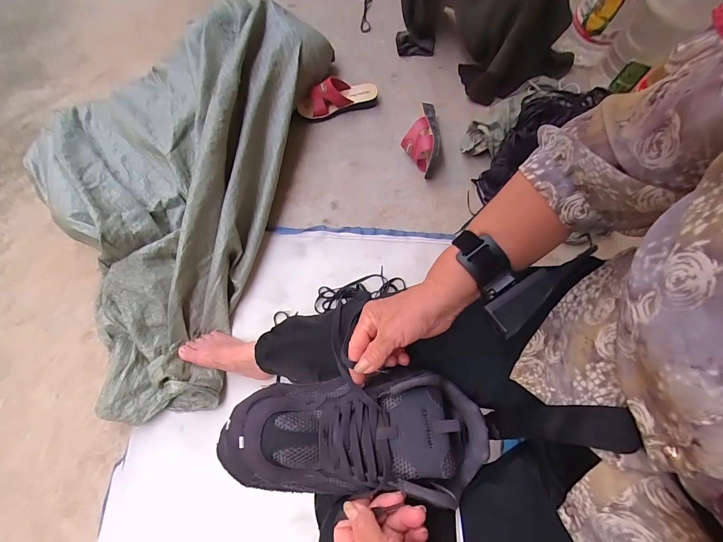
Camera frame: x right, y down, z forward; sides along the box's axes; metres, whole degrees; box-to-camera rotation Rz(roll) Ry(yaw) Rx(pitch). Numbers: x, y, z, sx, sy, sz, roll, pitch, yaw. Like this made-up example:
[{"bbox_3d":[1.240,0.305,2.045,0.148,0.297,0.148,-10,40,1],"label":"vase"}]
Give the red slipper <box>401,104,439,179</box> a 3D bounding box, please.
[{"bbox_3d":[0.157,-0.354,0.894,0.093,0.097,0.216,4,69,5],"label":"red slipper"}]

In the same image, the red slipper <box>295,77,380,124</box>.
[{"bbox_3d":[-0.070,-0.503,0.960,0.235,0.082,0.093,-14,69,-2],"label":"red slipper"}]

